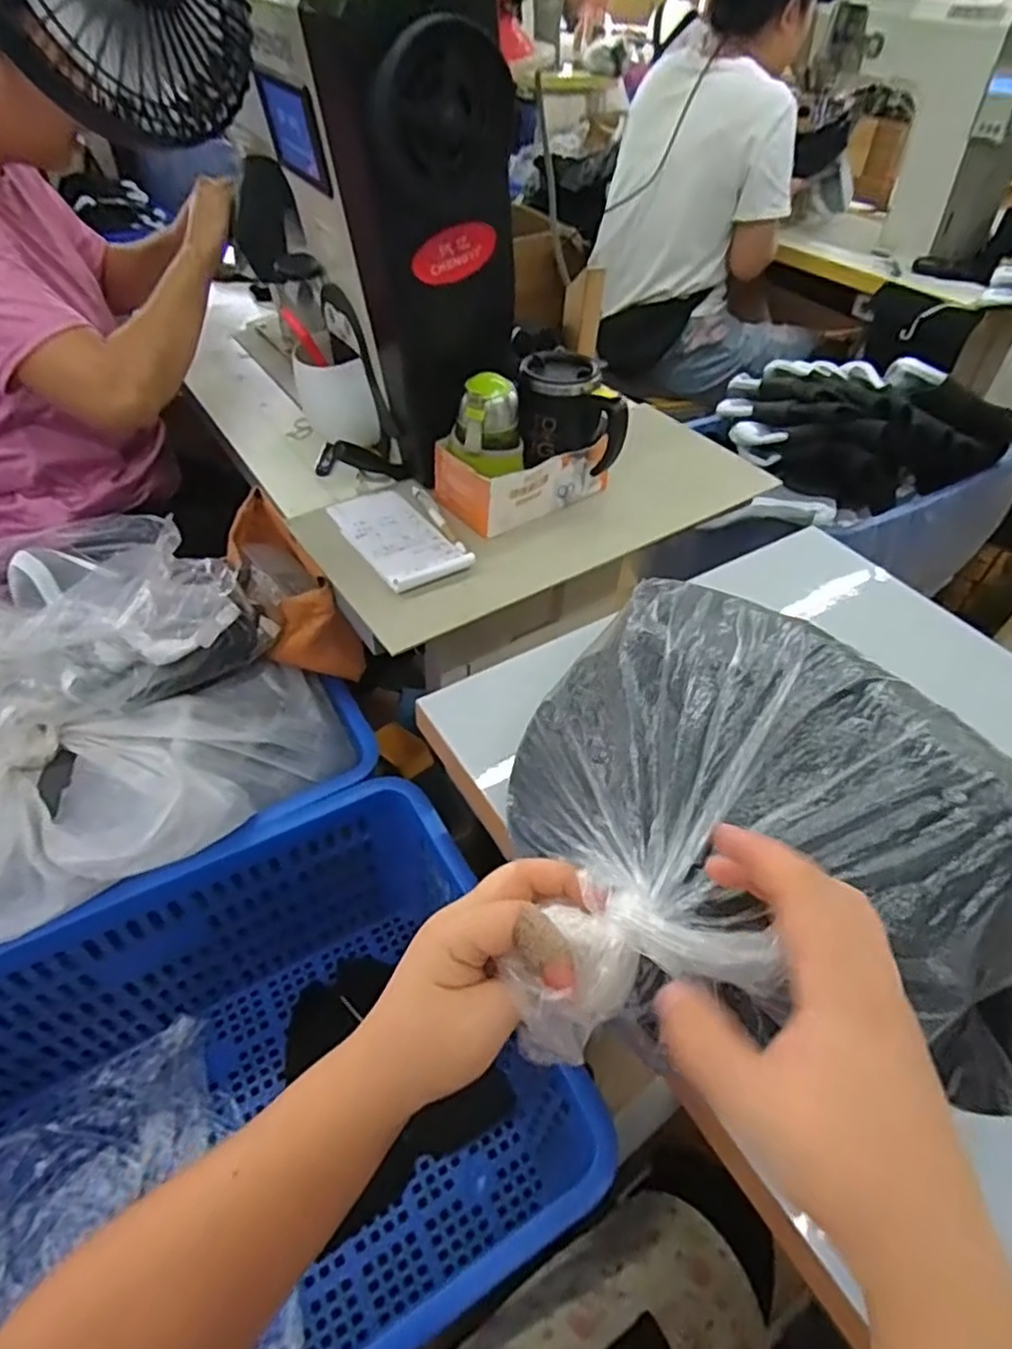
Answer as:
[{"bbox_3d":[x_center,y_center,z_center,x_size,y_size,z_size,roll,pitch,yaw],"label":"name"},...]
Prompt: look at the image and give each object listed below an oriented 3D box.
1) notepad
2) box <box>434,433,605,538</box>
[{"bbox_3d":[-0.121,-0.151,0.722,0.091,0.020,0.181,-24,53,-24],"label":"notepad"},{"bbox_3d":[0.023,-0.235,0.772,0.192,0.066,0.103,-26,54,-25],"label":"box"}]

